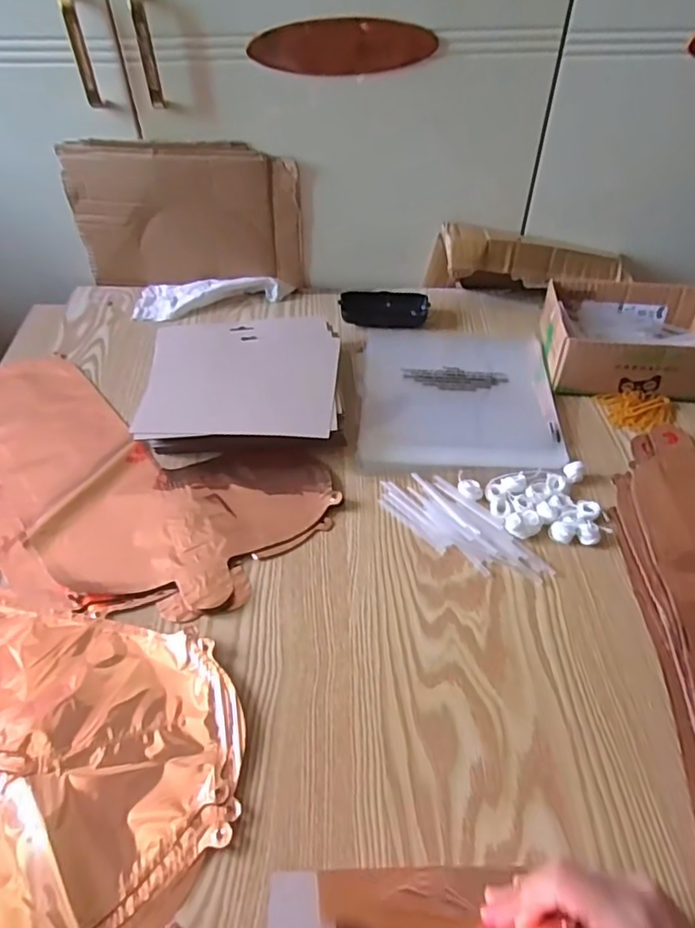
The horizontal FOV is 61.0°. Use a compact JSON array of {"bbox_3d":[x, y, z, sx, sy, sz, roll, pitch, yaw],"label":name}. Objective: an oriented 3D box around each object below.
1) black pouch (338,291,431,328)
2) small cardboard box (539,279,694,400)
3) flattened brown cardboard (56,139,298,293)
[{"bbox_3d":[0.048,-0.197,0.753,0.109,0.024,0.063,1,47,0],"label":"black pouch"},{"bbox_3d":[0.315,-0.138,0.654,0.182,0.067,0.142,2,47,1],"label":"small cardboard box"},{"bbox_3d":[-0.196,-0.296,0.727,0.271,0.176,0.030,1,47,1],"label":"flattened brown cardboard"}]

